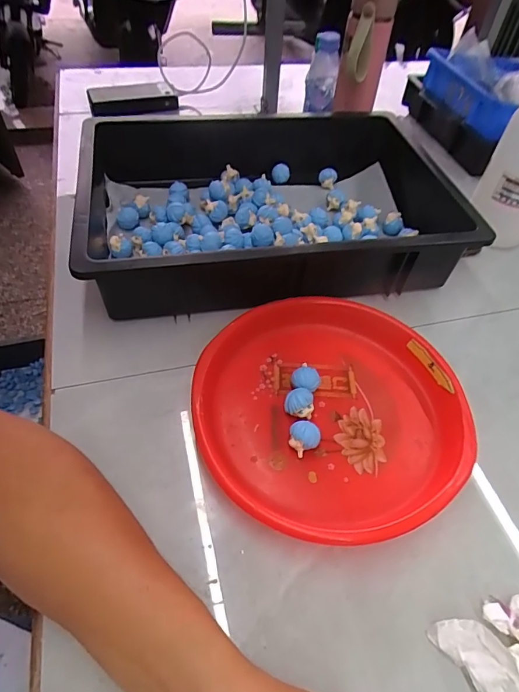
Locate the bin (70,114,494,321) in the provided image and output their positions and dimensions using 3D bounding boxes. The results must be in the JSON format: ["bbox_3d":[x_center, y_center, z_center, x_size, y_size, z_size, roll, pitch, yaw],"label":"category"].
[{"bbox_3d":[0.017,-0.194,0.570,0.465,0.093,0.337,-6,52,-8],"label":"bin"}]

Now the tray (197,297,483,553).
[{"bbox_3d":[0.067,0.056,0.414,0.246,0.035,0.246,2,51,-2],"label":"tray"}]

